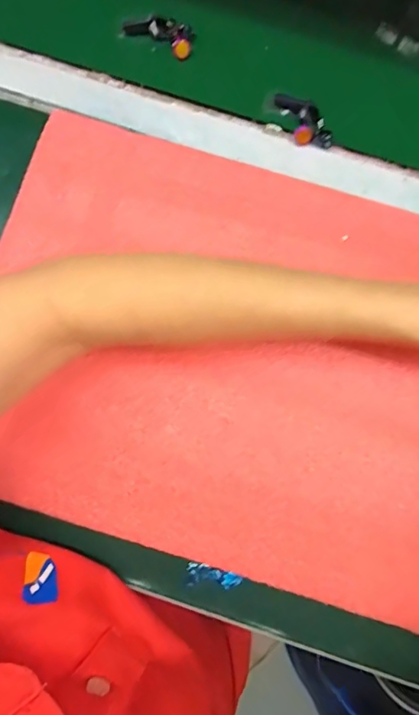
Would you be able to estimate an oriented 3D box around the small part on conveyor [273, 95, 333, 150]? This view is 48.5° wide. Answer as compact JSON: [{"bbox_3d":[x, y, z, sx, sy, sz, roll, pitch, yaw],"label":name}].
[{"bbox_3d":[0.070,-0.175,0.343,0.023,0.010,0.052,-26,82,-5],"label":"small part on conveyor"}]

